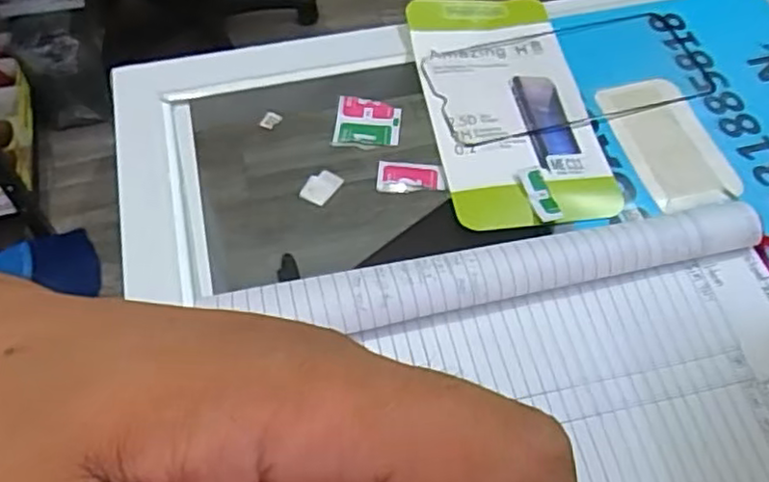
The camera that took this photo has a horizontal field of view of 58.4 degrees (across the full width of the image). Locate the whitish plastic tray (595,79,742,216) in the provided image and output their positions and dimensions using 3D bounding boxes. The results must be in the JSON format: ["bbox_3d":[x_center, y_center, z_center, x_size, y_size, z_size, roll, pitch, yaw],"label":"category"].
[{"bbox_3d":[0.152,-0.053,0.370,0.047,0.005,0.087,-12,58,-9],"label":"whitish plastic tray"}]

